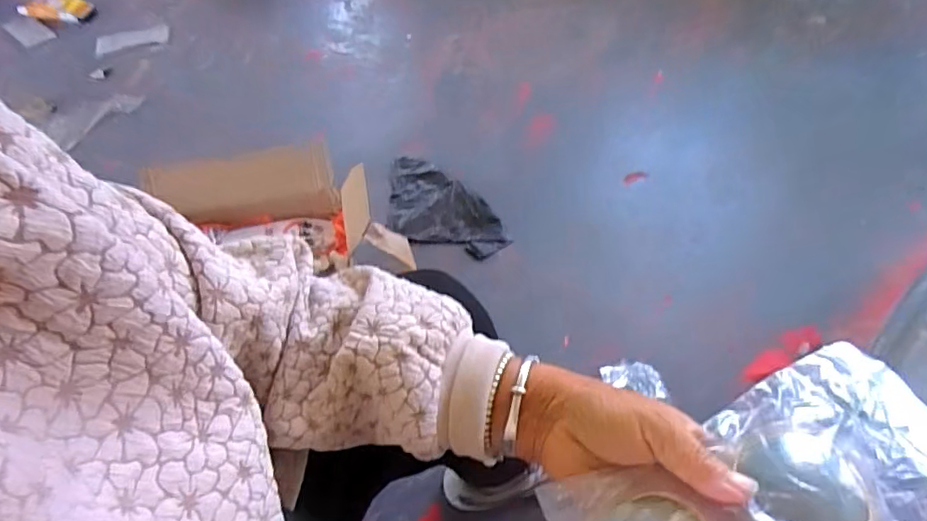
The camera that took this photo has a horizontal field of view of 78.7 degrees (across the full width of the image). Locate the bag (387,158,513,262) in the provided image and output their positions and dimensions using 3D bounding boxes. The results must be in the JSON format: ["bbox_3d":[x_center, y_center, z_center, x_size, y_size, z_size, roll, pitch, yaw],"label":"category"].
[{"bbox_3d":[-0.057,-0.090,1.076,0.163,0.049,0.300,-38,60,-23],"label":"bag"}]

